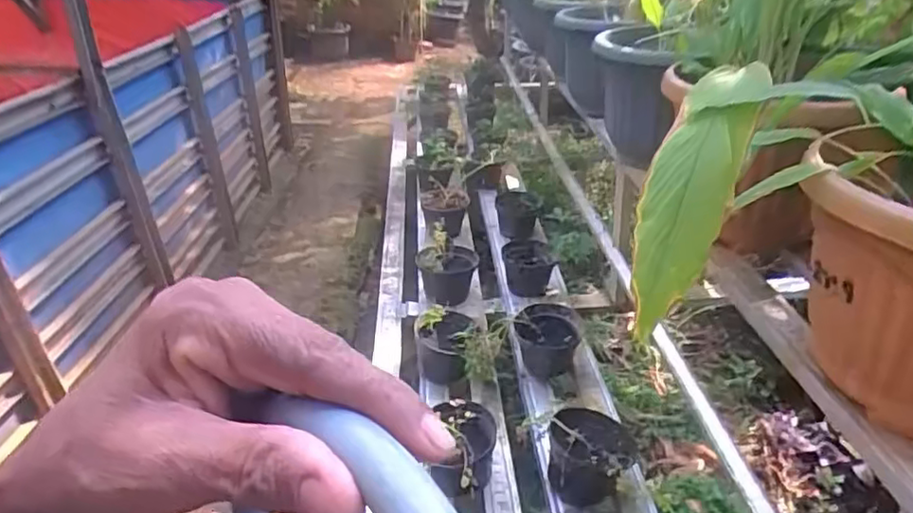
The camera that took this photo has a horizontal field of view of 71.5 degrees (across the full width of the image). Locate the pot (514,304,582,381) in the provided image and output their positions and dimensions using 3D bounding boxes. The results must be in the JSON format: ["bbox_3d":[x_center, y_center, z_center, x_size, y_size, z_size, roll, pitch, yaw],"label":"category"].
[{"bbox_3d":[0.222,0.210,1.569,0.151,0.144,0.121,6,29,8],"label":"pot"}]

